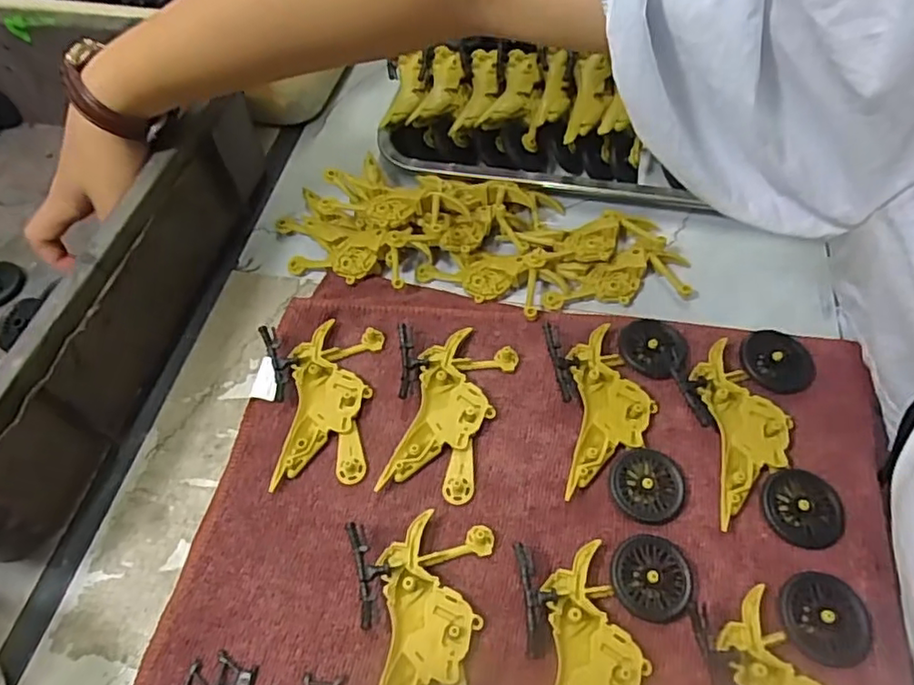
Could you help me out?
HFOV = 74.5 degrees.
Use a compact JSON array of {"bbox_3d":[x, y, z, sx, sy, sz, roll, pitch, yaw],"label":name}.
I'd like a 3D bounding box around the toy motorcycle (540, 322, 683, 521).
[{"bbox_3d":[0.094,0.037,0.330,0.075,0.015,0.114,-4,57,2],"label":"toy motorcycle"}]

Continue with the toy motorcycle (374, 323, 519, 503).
[{"bbox_3d":[-0.006,0.037,0.338,0.065,0.015,0.098,6,58,8],"label":"toy motorcycle"}]

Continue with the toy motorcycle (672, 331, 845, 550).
[{"bbox_3d":[0.156,0.042,0.320,0.074,0.013,0.118,4,58,7],"label":"toy motorcycle"}]

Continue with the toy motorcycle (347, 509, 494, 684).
[{"bbox_3d":[-0.015,0.136,0.274,0.065,0.016,0.106,-3,57,2],"label":"toy motorcycle"}]

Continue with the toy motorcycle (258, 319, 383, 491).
[{"bbox_3d":[-0.080,0.031,0.345,0.064,0.020,0.097,-3,57,3],"label":"toy motorcycle"}]

